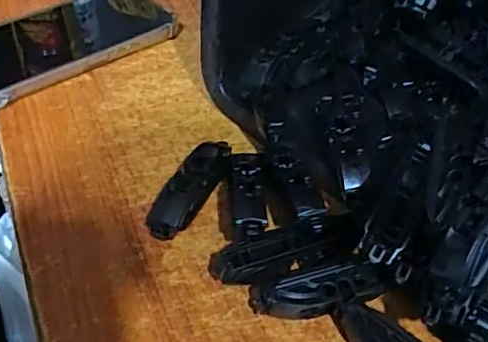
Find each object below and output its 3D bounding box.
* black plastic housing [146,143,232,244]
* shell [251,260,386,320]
[{"bbox_3d":[-0.028,0.008,0.314,0.018,0.021,0.070,20,46,15],"label":"black plastic housing"},{"bbox_3d":[0.035,0.059,0.267,0.062,0.018,0.019,-6,45,-11],"label":"shell"}]

